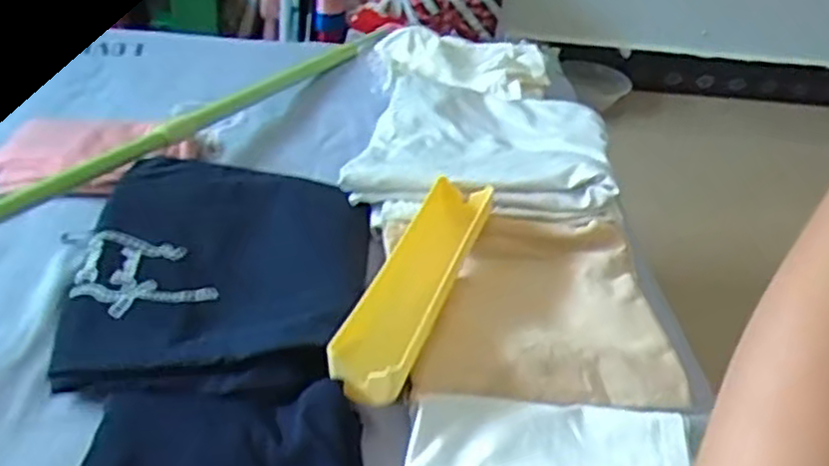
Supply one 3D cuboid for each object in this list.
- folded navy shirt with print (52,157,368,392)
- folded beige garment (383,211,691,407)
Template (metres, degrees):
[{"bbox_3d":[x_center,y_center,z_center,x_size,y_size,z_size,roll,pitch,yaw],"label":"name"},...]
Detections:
[{"bbox_3d":[-0.164,0.020,0.642,0.242,0.034,0.277,3,38,-5],"label":"folded navy shirt with print"},{"bbox_3d":[0.101,0.057,0.655,0.228,0.028,0.211,0,38,-9],"label":"folded beige garment"}]

